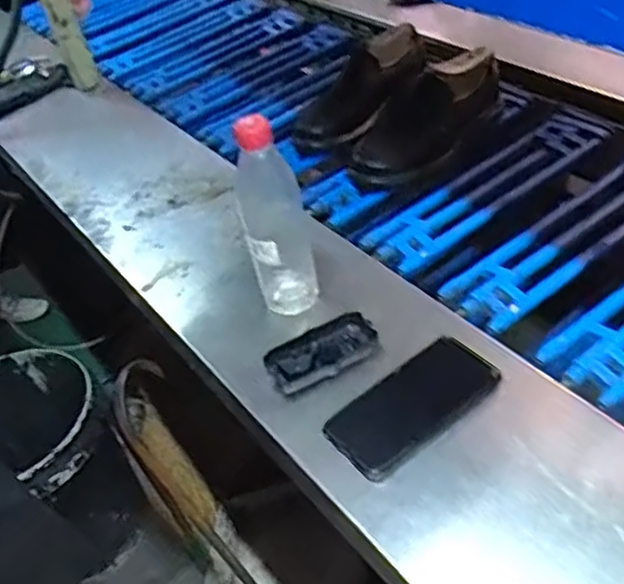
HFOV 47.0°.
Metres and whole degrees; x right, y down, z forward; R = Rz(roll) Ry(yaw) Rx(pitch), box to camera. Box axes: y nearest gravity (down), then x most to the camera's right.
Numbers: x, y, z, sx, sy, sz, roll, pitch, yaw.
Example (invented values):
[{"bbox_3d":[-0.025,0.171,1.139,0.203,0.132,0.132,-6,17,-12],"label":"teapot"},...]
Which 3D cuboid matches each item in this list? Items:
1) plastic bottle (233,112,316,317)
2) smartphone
[{"bbox_3d":[-0.037,-0.064,0.714,0.060,0.224,0.053,-11,42,3],"label":"plastic bottle"},{"bbox_3d":[0.093,0.099,0.651,0.163,0.011,0.078,-34,46,-22],"label":"smartphone"}]

